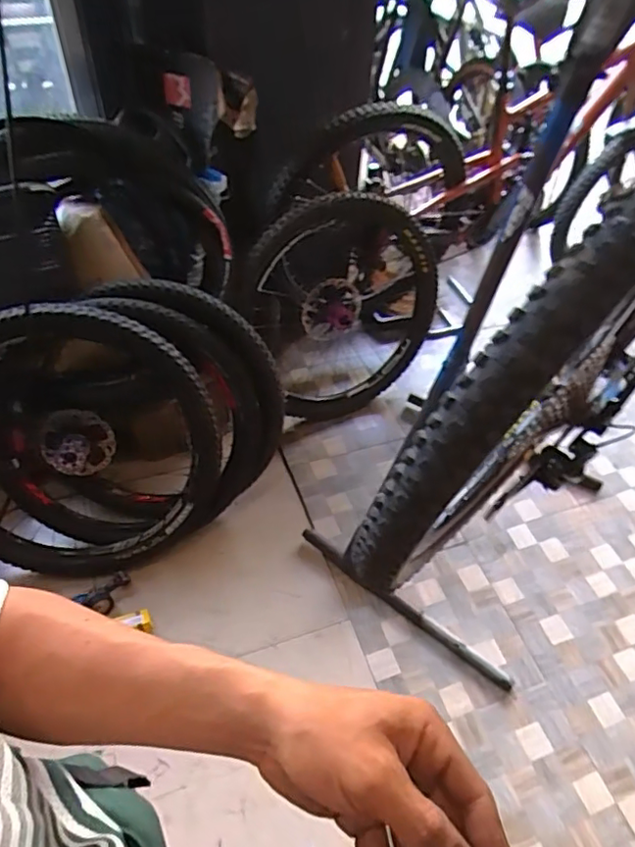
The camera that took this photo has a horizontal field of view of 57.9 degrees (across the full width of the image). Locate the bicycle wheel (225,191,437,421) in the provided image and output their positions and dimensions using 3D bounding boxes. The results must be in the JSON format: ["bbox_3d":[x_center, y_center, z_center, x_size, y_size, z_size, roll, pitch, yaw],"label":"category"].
[{"bbox_3d":[0.104,-0.356,1.739,0.677,0.692,0.113,-31,46,-10],"label":"bicycle wheel"}]

